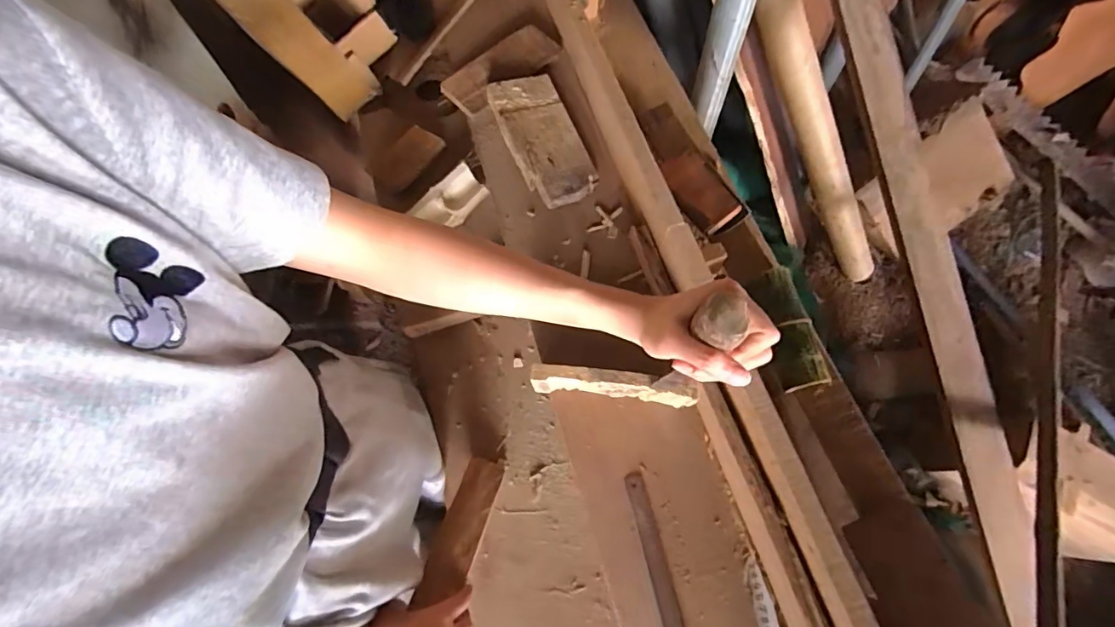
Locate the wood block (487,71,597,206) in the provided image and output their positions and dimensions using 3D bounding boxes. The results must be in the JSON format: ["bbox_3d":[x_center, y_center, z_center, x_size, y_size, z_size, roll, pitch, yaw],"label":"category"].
[{"bbox_3d":[-0.019,-0.251,0.695,0.101,0.030,0.222,-22,67,-7],"label":"wood block"}]

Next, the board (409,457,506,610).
[{"bbox_3d":[-0.122,0.288,0.503,0.049,0.030,0.310,10,40,7],"label":"board"}]

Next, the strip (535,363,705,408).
[{"bbox_3d":[0.060,0.082,0.535,0.173,0.073,0.019,7,67,5],"label":"strip"}]

